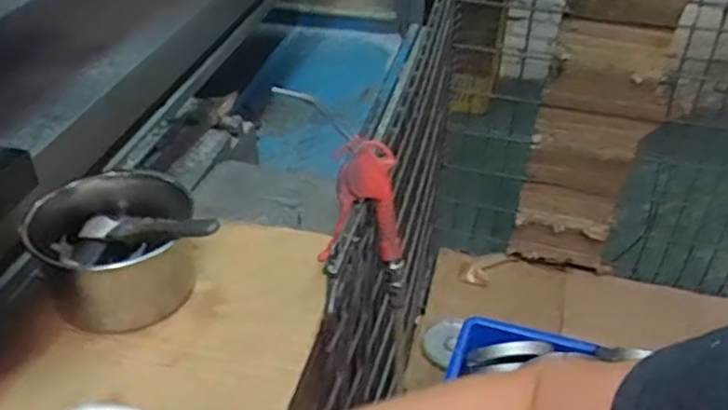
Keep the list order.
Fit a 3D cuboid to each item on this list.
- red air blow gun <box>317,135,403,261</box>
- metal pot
[{"bbox_3d":[-0.003,0.000,0.697,0.084,0.120,0.047,-6,37,-11],"label":"red air blow gun"},{"bbox_3d":[-0.235,0.038,0.681,0.134,0.090,0.134,1,36,-1],"label":"metal pot"}]

